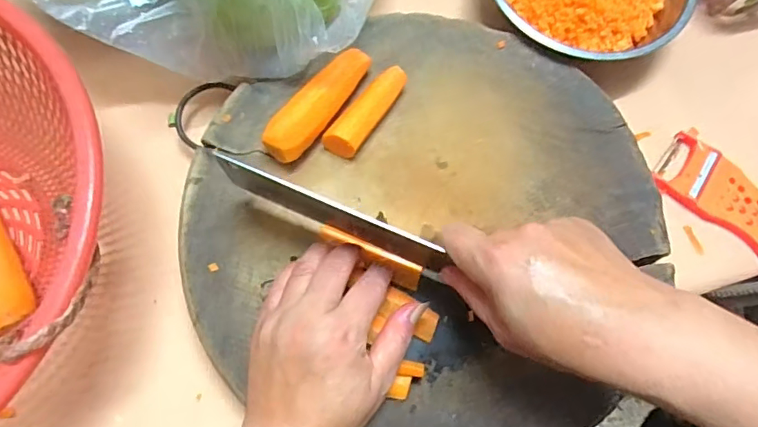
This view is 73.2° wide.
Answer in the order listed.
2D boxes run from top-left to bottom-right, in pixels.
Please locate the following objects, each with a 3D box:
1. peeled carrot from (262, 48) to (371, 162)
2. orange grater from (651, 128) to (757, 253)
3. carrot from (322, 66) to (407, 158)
[{"bbox_3d":[-0.044,-0.084,0.390,0.028,0.035,0.110,35,76,8],"label":"peeled carrot"},{"bbox_3d":[0.320,0.001,0.441,0.169,0.024,0.058,38,74,9],"label":"orange grater"},{"bbox_3d":[-0.007,-0.080,0.396,0.027,0.024,0.083,38,76,8],"label":"carrot"}]

